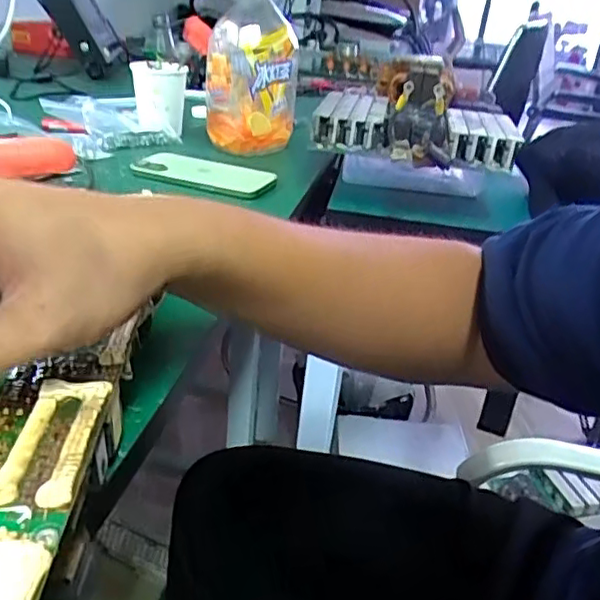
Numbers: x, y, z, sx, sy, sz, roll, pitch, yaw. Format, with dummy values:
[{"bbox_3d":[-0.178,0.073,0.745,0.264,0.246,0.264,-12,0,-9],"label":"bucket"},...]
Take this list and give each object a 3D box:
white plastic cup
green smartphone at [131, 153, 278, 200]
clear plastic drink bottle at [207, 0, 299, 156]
[{"bbox_3d":[-0.174,-0.253,0.772,0.065,0.084,0.062,-3,29,-17],"label":"white plastic cup"},{"bbox_3d":[-0.098,-0.130,0.647,0.144,0.014,0.066,14,28,15],"label":"green smartphone"},{"bbox_3d":[-0.053,-0.274,0.723,0.100,0.183,0.108,5,27,-3],"label":"clear plastic drink bottle"}]

